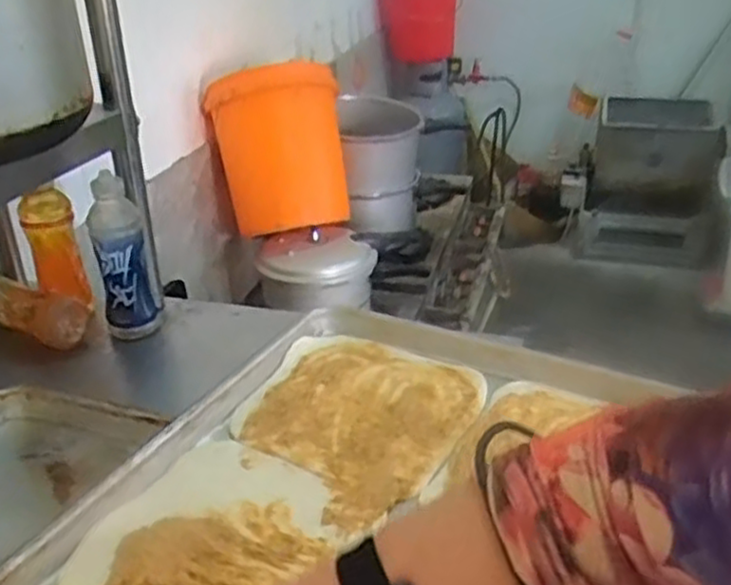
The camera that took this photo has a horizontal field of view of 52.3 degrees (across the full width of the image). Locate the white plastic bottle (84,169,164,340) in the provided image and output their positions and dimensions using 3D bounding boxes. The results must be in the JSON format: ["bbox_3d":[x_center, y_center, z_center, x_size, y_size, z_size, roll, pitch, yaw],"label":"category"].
[{"bbox_3d":[-0.333,-0.052,1.015,0.073,0.219,0.088,-12,29,-19],"label":"white plastic bottle"}]

